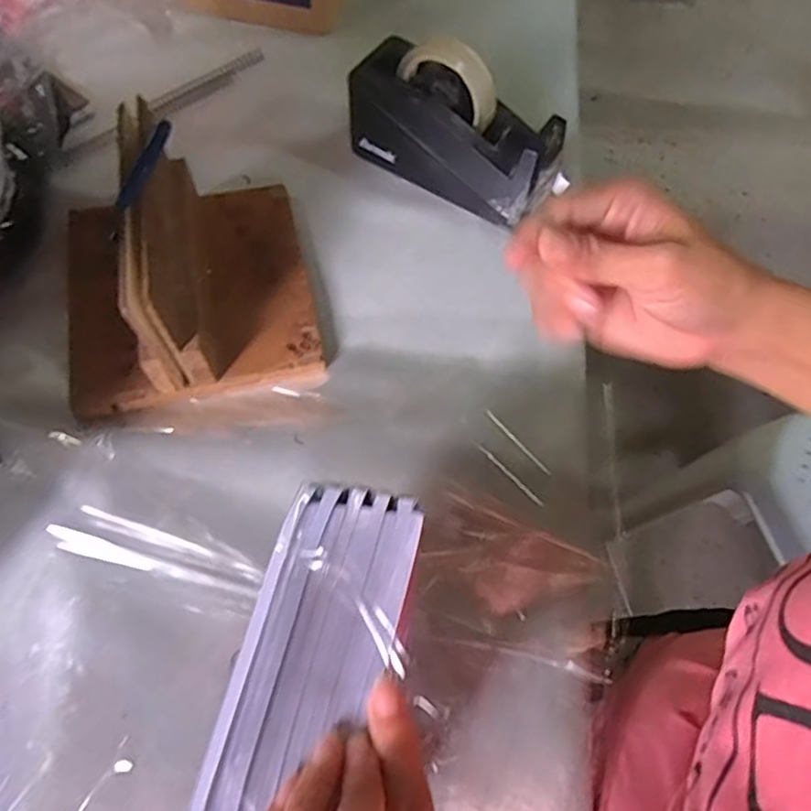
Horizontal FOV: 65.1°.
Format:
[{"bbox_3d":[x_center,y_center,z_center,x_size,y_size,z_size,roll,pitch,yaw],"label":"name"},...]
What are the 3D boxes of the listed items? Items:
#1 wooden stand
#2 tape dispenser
[{"bbox_3d":[-0.181,-0.124,0.513,0.203,0.119,0.217,-10,63,-8],"label":"wooden stand"},{"bbox_3d":[0.047,-0.258,0.596,0.205,0.122,0.079,36,66,15],"label":"tape dispenser"}]

